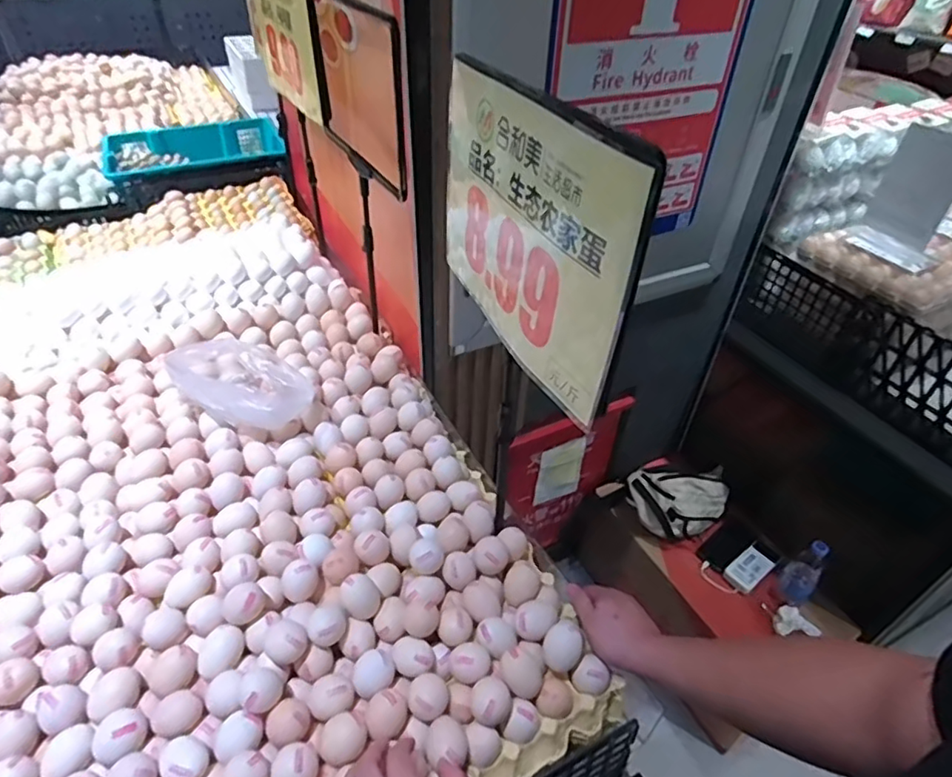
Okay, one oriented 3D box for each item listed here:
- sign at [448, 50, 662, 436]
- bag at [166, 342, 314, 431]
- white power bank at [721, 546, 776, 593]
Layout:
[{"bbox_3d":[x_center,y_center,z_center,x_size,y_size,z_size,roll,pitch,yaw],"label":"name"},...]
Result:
[{"bbox_3d":[0.036,-0.134,0.495,0.013,0.218,0.282,-14,43,-21],"label":"sign"},{"bbox_3d":[-0.375,-0.002,0.904,0.223,0.097,0.122,20,44,18],"label":"bag"},{"bbox_3d":[0.683,0.447,1.446,0.126,0.026,0.072,-25,48,-29],"label":"white power bank"}]

